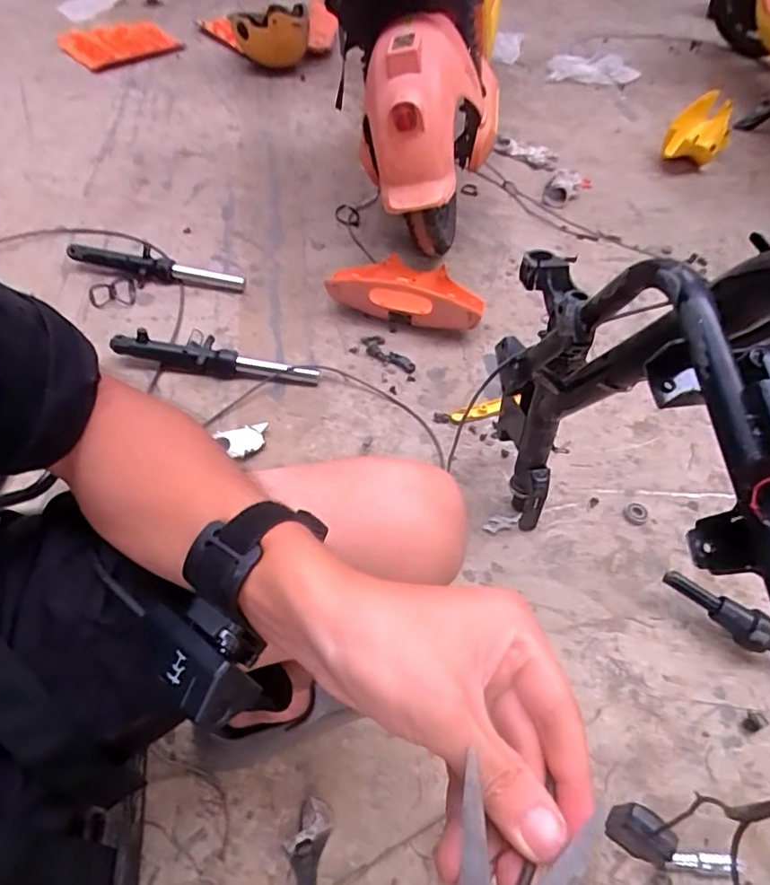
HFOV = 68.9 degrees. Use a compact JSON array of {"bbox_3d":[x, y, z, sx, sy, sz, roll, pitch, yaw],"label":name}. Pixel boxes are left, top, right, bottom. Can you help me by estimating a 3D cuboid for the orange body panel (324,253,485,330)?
[{"bbox_3d":[0.049,-0.313,1.101,0.294,0.094,0.176,11,53,6],"label":"orange body panel"}]

